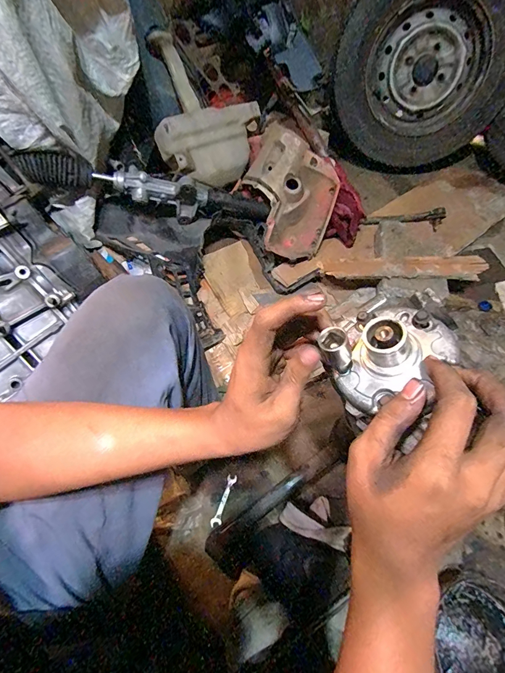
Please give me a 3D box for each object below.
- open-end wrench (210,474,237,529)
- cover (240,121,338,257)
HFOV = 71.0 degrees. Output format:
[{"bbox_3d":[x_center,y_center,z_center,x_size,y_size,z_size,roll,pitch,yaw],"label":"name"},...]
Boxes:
[{"bbox_3d":[-0.060,0.346,0.747,0.022,0.008,0.106,17,60,12],"label":"open-end wrench"},{"bbox_3d":[0.102,-0.390,0.994,0.268,0.308,0.077,23,22,-1],"label":"cover"}]

